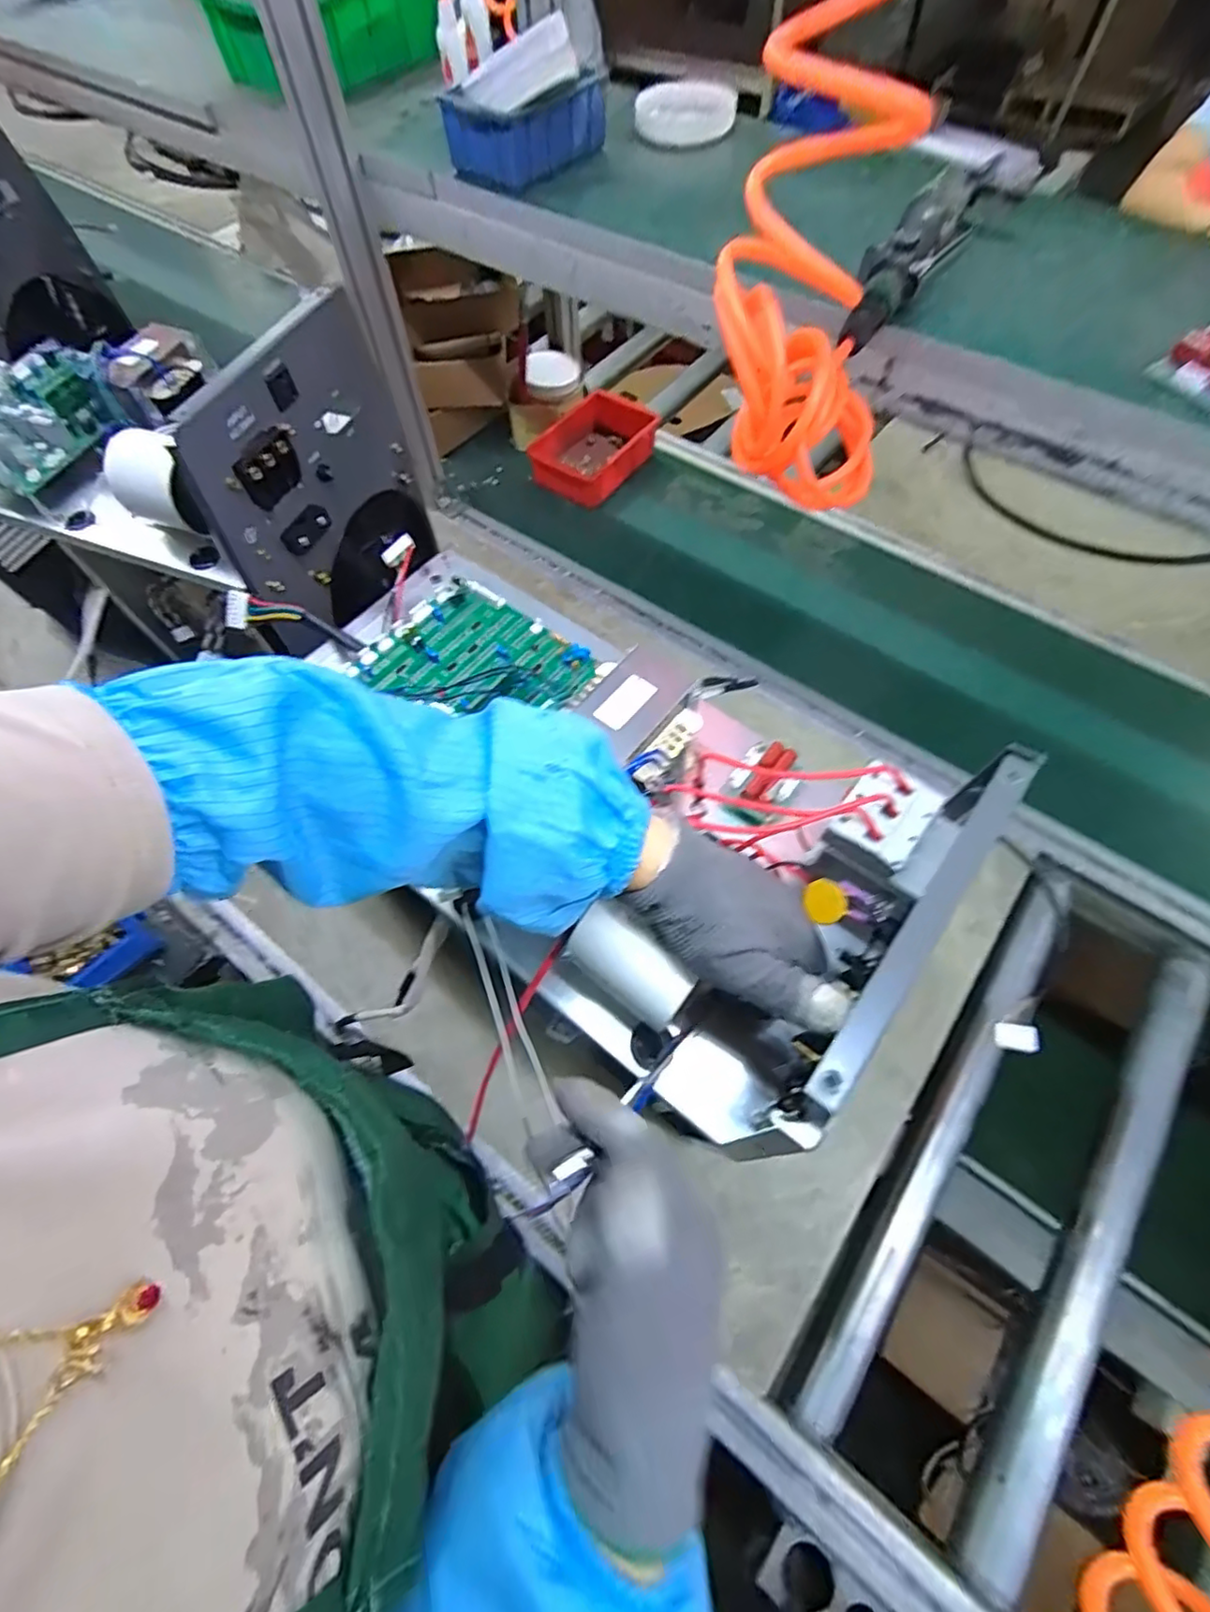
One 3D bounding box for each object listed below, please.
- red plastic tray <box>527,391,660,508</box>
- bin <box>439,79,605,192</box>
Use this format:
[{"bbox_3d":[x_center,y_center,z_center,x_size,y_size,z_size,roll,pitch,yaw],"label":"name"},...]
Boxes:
[{"bbox_3d":[-0.013,-0.581,1.013,0.139,0.060,0.200,37,70,18],"label":"red plastic tray"},{"bbox_3d":[-0.076,-0.670,0.606,0.096,0.053,0.137,30,68,16],"label":"bin"}]

